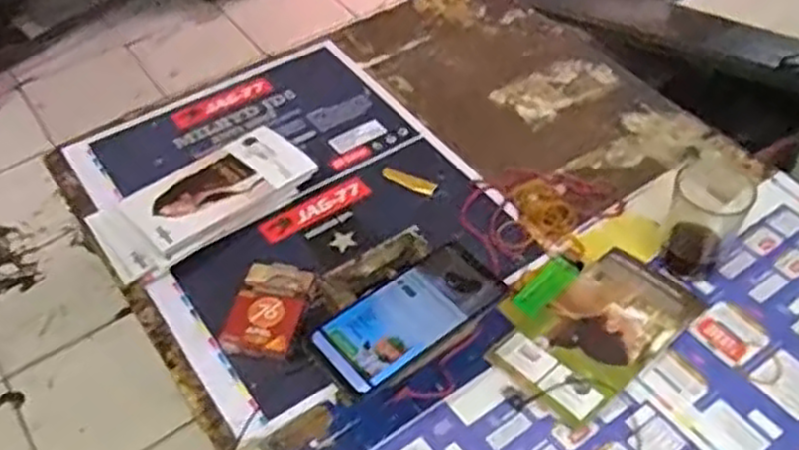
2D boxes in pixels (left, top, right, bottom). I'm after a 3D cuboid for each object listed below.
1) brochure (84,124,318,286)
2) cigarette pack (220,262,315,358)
[{"bbox_3d":[-0.198,-0.029,0.761,0.204,0.025,0.107,-34,56,-24],"label":"brochure"},{"bbox_3d":[-0.112,0.075,0.669,0.059,0.026,0.087,12,51,13],"label":"cigarette pack"}]

